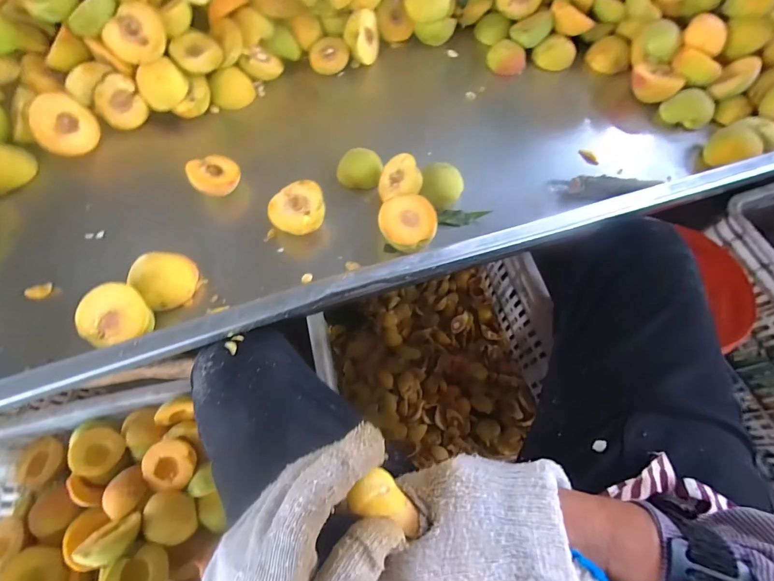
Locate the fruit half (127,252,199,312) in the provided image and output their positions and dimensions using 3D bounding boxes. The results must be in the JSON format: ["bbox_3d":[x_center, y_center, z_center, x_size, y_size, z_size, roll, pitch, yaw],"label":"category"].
[{"bbox_3d":[-0.233,-0.013,0.402,0.050,0.034,0.057,42,70,15],"label":"fruit half"}]

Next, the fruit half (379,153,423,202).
[{"bbox_3d":[0.019,-0.133,0.460,0.051,0.030,0.053,-14,72,35],"label":"fruit half"}]

